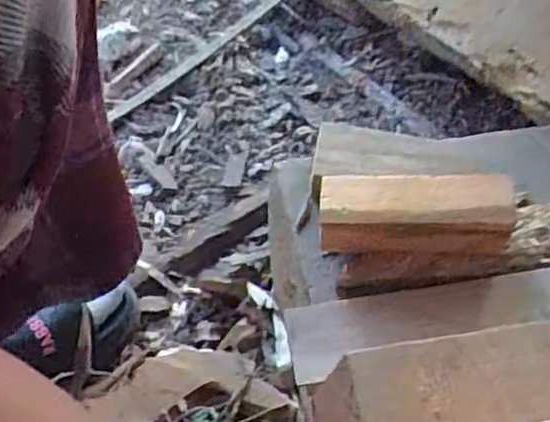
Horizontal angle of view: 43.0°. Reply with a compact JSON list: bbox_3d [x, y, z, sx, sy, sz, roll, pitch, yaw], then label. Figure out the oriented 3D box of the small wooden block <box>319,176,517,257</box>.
[{"bbox_3d":[0.090,0.005,0.460,0.122,0.057,0.040,3,60,1],"label":"small wooden block"}]

